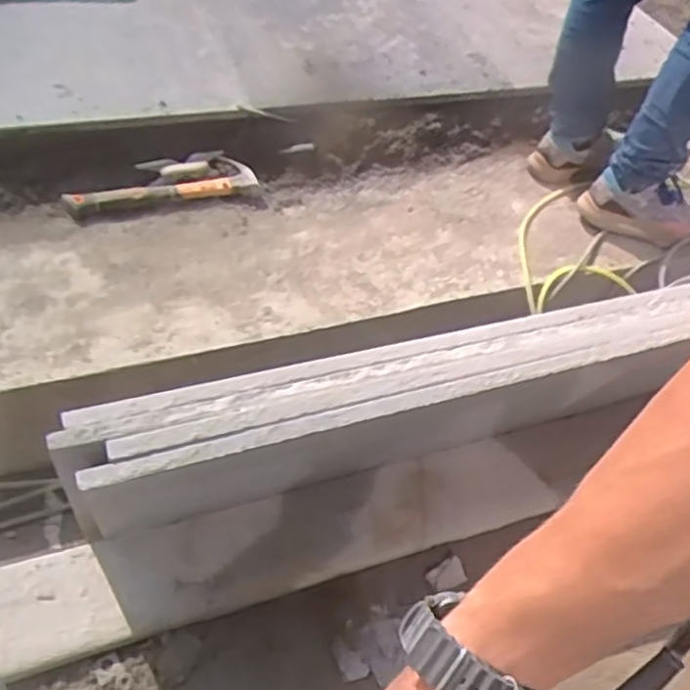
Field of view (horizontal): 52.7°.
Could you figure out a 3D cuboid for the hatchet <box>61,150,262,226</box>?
[{"bbox_3d":[-0.337,-0.293,1.283,0.343,0.069,0.065,-16,53,-19],"label":"hatchet"}]

